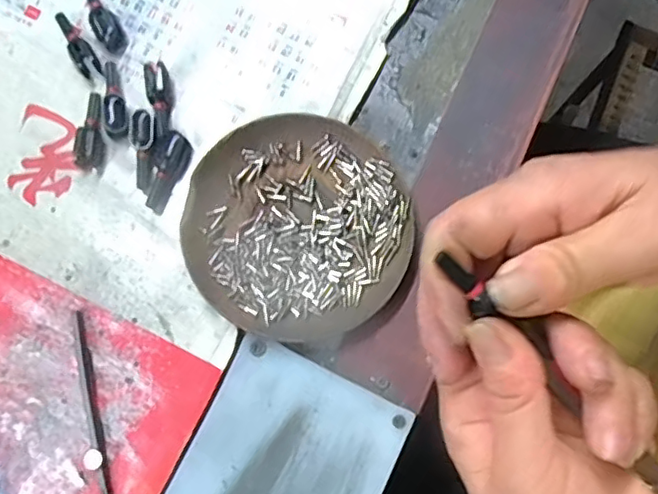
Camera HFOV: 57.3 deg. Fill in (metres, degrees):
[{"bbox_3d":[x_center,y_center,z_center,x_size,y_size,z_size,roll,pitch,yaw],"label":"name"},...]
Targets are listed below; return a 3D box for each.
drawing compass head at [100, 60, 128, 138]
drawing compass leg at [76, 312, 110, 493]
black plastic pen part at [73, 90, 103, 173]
[{"bbox_3d":[-0.120,-0.083,0.333,0.013,0.011,0.046,-12,80,-1],"label":"drawing compass head"},{"bbox_3d":[-0.121,0.086,0.304,0.009,0.007,0.105,-12,80,-1],"label":"drawing compass leg"},{"bbox_3d":[-0.131,-0.064,0.331,0.012,0.010,0.044,4,80,2],"label":"black plastic pen part"}]

